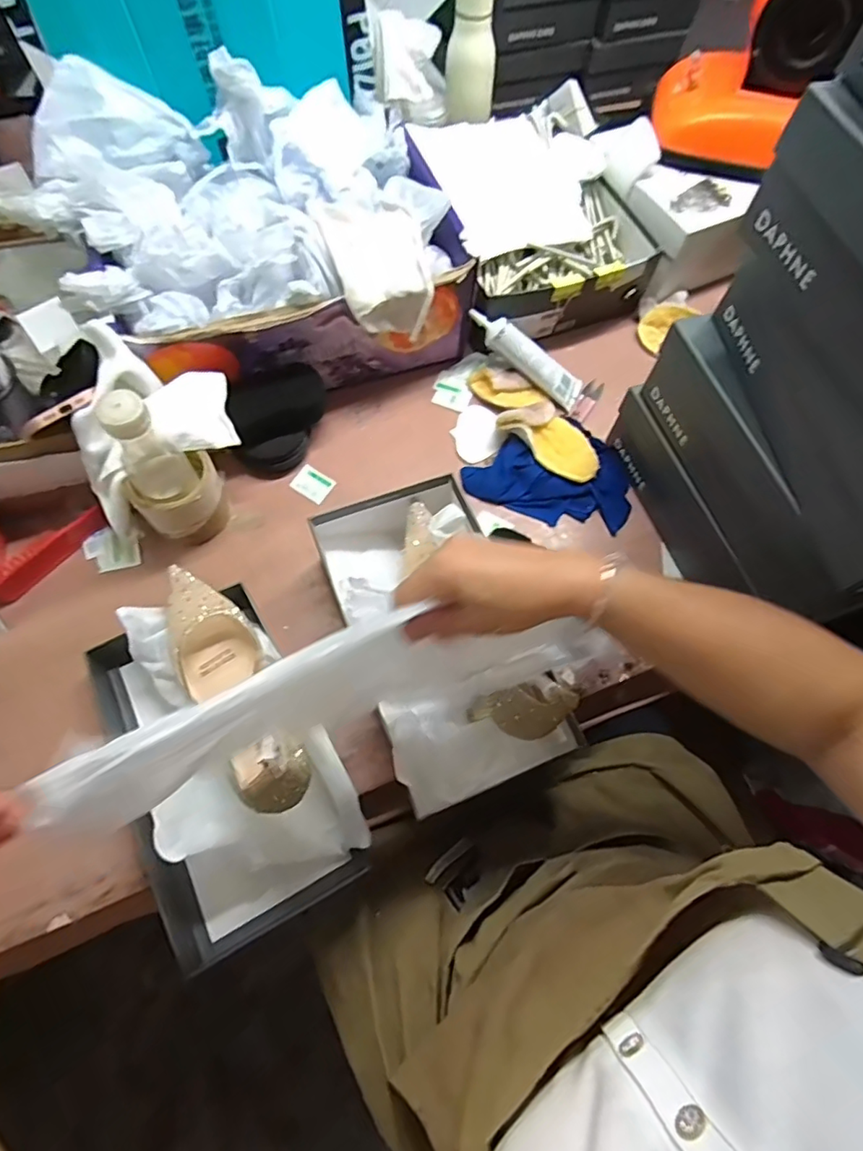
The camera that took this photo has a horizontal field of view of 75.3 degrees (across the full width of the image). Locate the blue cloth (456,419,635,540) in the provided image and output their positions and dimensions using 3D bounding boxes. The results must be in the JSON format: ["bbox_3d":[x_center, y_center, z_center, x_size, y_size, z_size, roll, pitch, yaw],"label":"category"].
[{"bbox_3d":[0.155,-0.127,0.684,0.187,0.029,0.126,26,68,8],"label":"blue cloth"}]

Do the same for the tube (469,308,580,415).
[{"bbox_3d":[0.124,-0.276,0.708,0.172,0.027,0.039,33,67,-18],"label":"tube"}]

